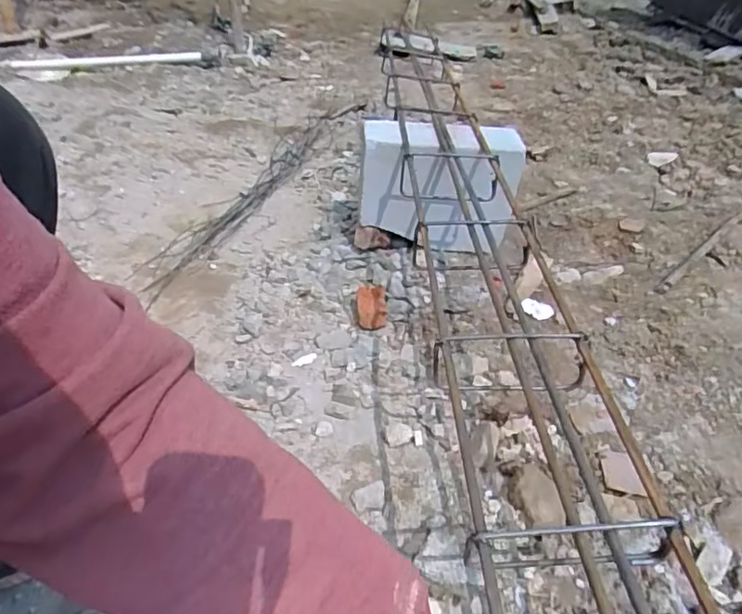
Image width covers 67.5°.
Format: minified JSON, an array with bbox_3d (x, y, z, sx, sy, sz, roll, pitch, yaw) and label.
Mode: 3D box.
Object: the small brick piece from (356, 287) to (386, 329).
[{"bbox_3d":[0.000,-0.004,0.870,0.046,0.031,0.080,1,34,-3],"label":"small brick piece"}]

